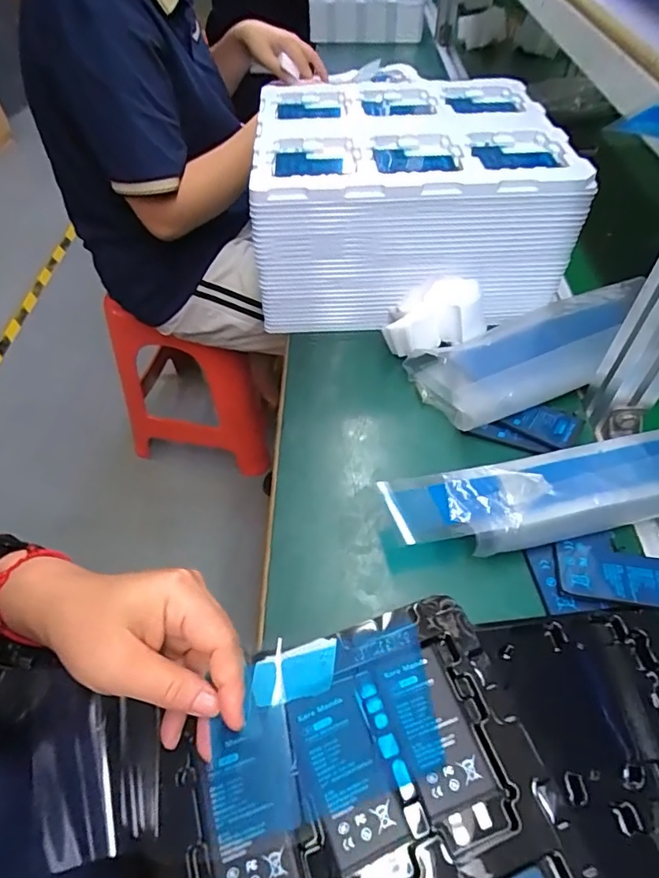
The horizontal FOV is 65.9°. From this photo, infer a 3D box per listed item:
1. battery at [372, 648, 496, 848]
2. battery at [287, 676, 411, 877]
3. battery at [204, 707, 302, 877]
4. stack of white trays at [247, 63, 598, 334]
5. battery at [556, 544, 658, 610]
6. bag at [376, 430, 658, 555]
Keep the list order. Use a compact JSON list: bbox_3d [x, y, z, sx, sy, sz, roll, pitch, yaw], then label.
[{"bbox_3d":[0.063,0.178,0.303,0.041,0.005,0.094,-15,53,-12],"label":"battery"},{"bbox_3d":[0.008,0.191,0.293,0.045,0.004,0.085,-17,53,-13],"label":"battery"},{"bbox_3d":[-0.042,0.207,0.280,0.048,0.005,0.097,-10,52,-8],"label":"battery"},{"bbox_3d":[0.084,-0.277,0.585,0.312,0.151,0.269,-1,53,1],"label":"stack of white trays"},{"bbox_3d":[0.215,0.103,0.374,0.087,0.010,0.041,9,52,7],"label":"battery"},{"bbox_3d":[0.244,0.029,0.414,0.397,0.033,0.077,-11,53,-7],"label":"bag"}]

